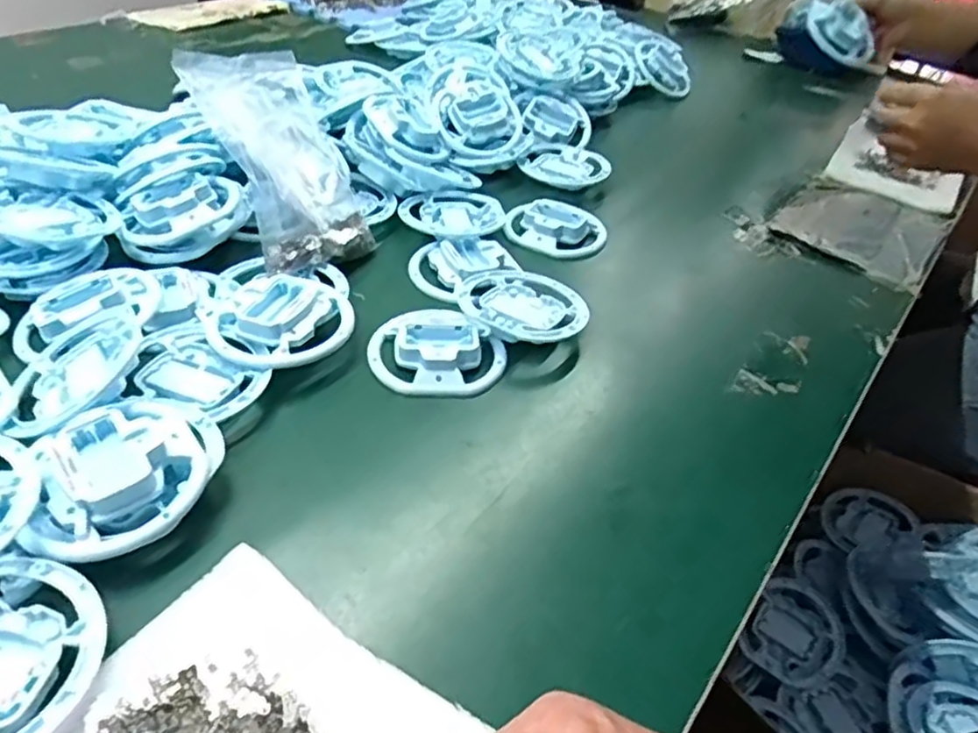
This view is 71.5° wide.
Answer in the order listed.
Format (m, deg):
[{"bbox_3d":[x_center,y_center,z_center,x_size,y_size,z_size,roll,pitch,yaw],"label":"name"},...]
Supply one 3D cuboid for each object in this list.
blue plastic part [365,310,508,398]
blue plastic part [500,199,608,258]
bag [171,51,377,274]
[{"bbox_3d":[-0.039,-0.010,0.506,0.102,0.020,0.074,2,41,-5],"label":"blue plastic part"},{"bbox_3d":[0.068,-0.137,0.671,0.091,0.019,0.077,26,45,21],"label":"blue plastic part"},{"bbox_3d":[-0.181,-0.174,0.585,0.120,0.156,0.161,-16,46,-23],"label":"bag"}]

